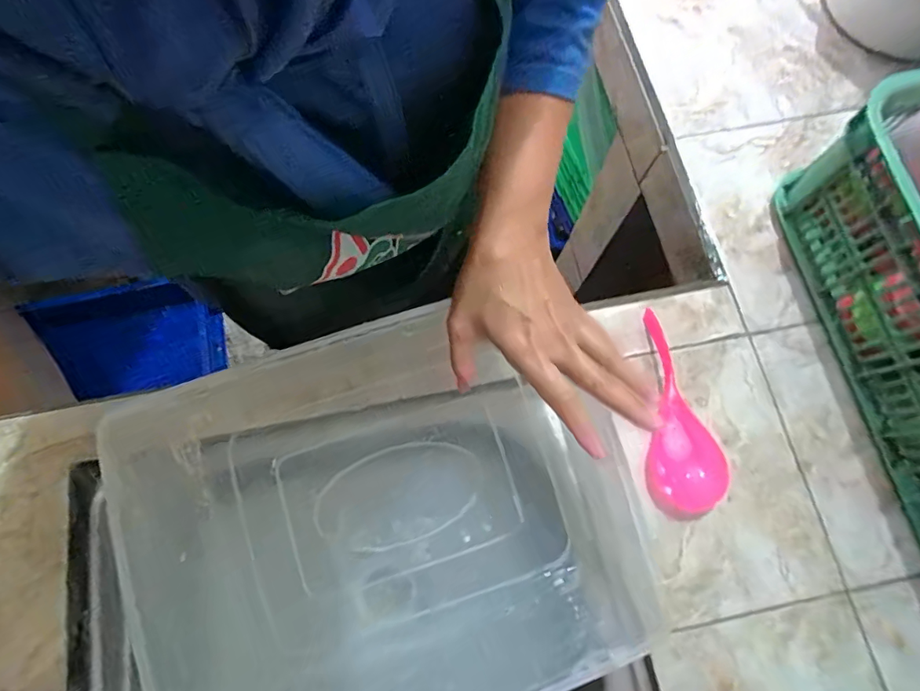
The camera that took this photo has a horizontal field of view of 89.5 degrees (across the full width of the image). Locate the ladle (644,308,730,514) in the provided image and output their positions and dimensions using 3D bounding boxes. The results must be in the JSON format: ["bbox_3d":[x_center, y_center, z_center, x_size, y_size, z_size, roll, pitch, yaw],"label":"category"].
[{"bbox_3d":[0.208,0.061,0.454,0.063,0.027,0.191,-4,75,-2],"label":"ladle"}]

